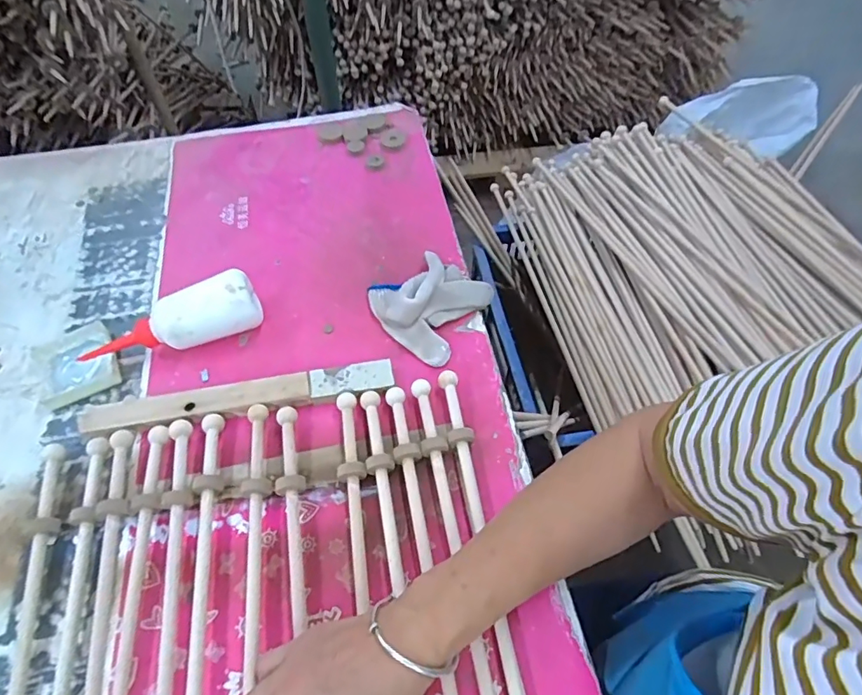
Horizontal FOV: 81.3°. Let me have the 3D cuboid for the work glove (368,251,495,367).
[{"bbox_3d":[-0.007,-0.054,0.541,0.115,0.042,0.115,29,62,18],"label":"work glove"}]

